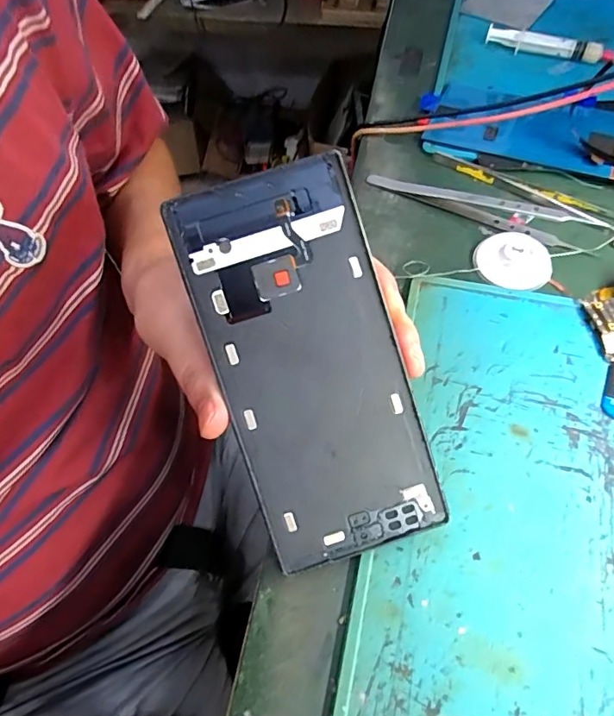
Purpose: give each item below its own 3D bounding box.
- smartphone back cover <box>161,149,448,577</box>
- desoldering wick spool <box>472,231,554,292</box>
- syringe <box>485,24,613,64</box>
[{"bbox_3d":[0.002,0.004,0.206,0.073,0.005,0.162,-18,94,-6],"label":"smartphone back cover"},{"bbox_3d":[0.125,-0.060,0.299,0.044,0.009,0.037,22,63,17],"label":"desoldering wick spool"},{"bbox_3d":[0.204,-0.254,0.405,0.114,0.018,0.009,24,64,18],"label":"syringe"}]

